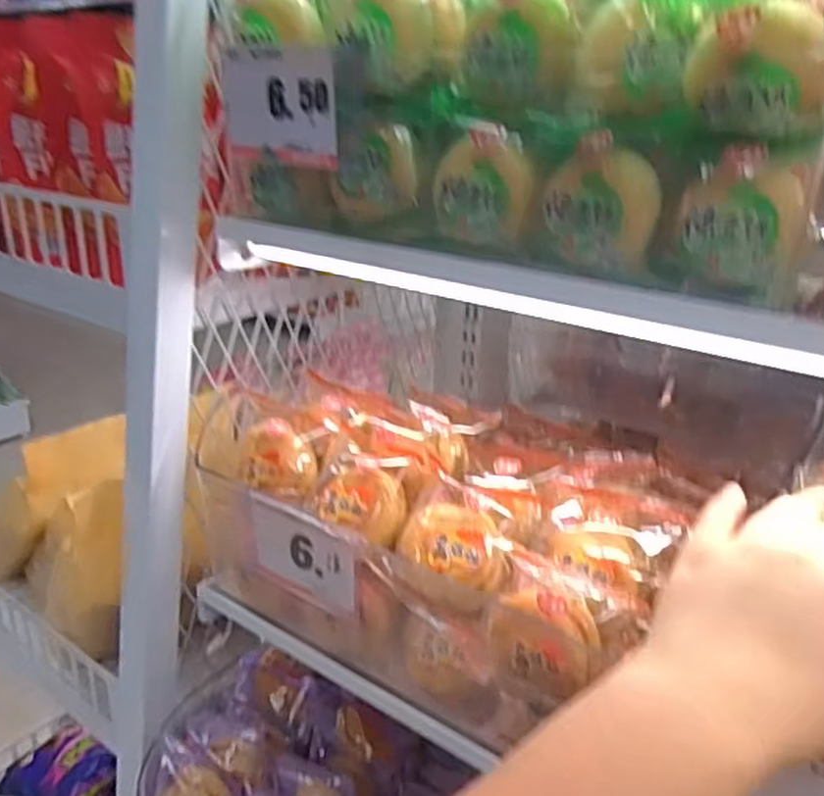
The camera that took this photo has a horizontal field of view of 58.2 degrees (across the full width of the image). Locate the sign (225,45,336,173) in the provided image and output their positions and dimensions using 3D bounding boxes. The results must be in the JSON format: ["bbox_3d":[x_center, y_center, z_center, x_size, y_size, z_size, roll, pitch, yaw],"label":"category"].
[{"bbox_3d":[-0.071,-0.158,0.404,0.073,0.057,0.004,15,31,26],"label":"sign"}]

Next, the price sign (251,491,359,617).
[{"bbox_3d":[-0.066,0.093,0.442,0.084,0.060,0.004,16,29,32],"label":"price sign"}]

